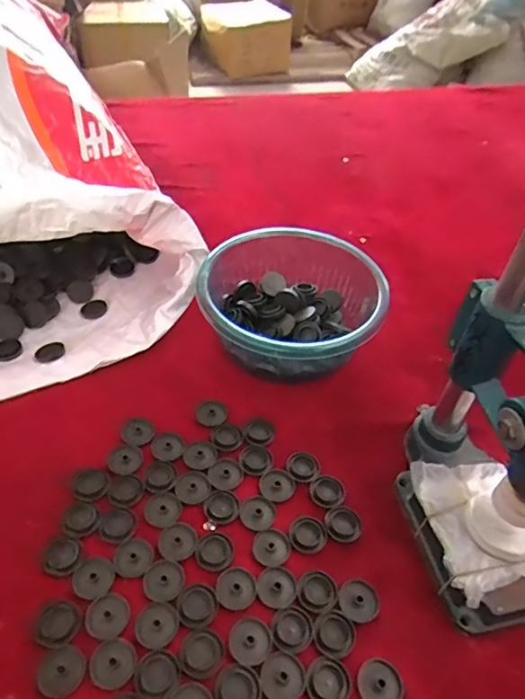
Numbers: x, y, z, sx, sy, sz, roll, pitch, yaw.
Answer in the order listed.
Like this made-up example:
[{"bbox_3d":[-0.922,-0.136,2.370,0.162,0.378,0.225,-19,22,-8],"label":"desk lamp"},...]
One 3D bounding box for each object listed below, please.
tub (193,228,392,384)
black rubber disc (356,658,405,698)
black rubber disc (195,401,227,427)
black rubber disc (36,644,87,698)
[{"bbox_3d":[0.028,-0.047,0.601,0.199,0.096,0.199,2,45,-2],"label":"tub"},{"bbox_3d":[0.089,0.251,0.380,0.034,0.004,0.032,2,45,-2],"label":"black rubber disc"},{"bbox_3d":[-0.055,0.069,0.544,0.031,0.009,0.029,2,45,-2],"label":"black rubber disc"},{"bbox_3d":[-0.149,0.238,0.376,0.034,0.004,0.032,2,45,-2],"label":"black rubber disc"}]

